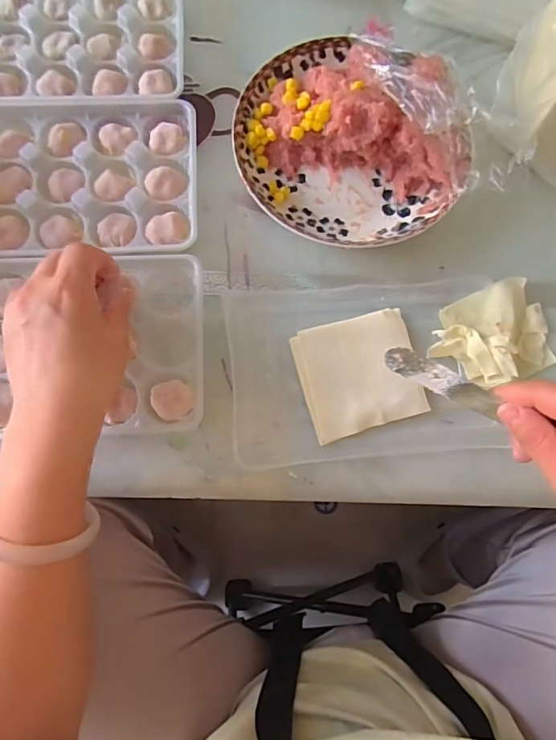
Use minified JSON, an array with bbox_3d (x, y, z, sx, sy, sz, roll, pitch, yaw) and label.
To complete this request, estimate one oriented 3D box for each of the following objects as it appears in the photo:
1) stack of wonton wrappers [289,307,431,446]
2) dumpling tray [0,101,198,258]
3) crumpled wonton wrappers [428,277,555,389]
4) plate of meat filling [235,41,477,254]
[{"bbox_3d":[0.065,0.002,0.357,0.092,0.009,0.089,-15,82,-2],"label":"stack of wonton wrappers"},{"bbox_3d":[-0.182,-0.162,0.370,0.225,0.022,0.139,-4,82,0],"label":"dumpling tray"},{"bbox_3d":[0.177,-0.028,0.370,0.097,0.016,0.077,-22,82,-3],"label":"crumpled wonton wrappers"},{"bbox_3d":[0.054,-0.193,0.372,0.174,0.057,0.197,-17,82,-2],"label":"plate of meat filling"}]

